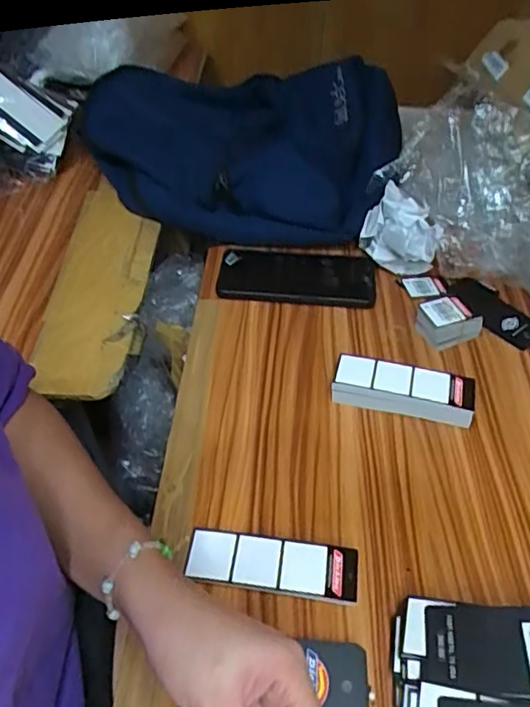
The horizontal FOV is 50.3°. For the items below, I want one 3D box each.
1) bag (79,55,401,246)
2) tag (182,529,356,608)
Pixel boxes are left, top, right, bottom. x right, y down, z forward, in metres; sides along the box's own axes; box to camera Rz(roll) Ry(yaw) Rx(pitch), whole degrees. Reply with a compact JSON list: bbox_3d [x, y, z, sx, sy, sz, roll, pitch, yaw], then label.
[{"bbox_3d":[-0.040,-0.286,0.758,0.420,0.125,0.312,21,49,18],"label":"bag"},{"bbox_3d":[0.004,0.150,0.398,0.119,0.013,0.037,4,51,8],"label":"tag"}]

